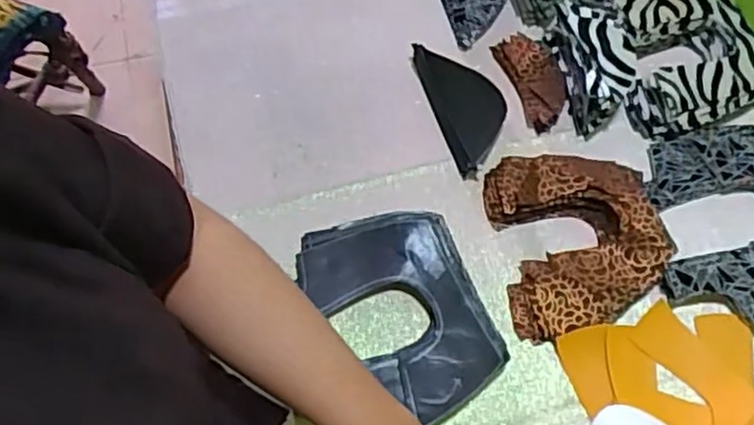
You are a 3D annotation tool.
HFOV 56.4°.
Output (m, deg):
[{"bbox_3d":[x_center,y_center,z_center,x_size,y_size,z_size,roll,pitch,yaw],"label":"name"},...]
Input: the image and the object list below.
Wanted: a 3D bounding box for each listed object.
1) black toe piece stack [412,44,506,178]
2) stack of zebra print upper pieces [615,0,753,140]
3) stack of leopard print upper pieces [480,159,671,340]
[{"bbox_3d":[0.092,-0.110,0.717,0.069,0.035,0.145,-16,67,-8],"label":"black toe piece stack"},{"bbox_3d":[0.321,-0.162,0.733,0.138,0.055,0.168,-10,66,-6],"label":"stack of zebra print upper pieces"},{"bbox_3d":[0.184,0.018,0.650,0.143,0.046,0.178,-8,66,-5],"label":"stack of leopard print upper pieces"}]

